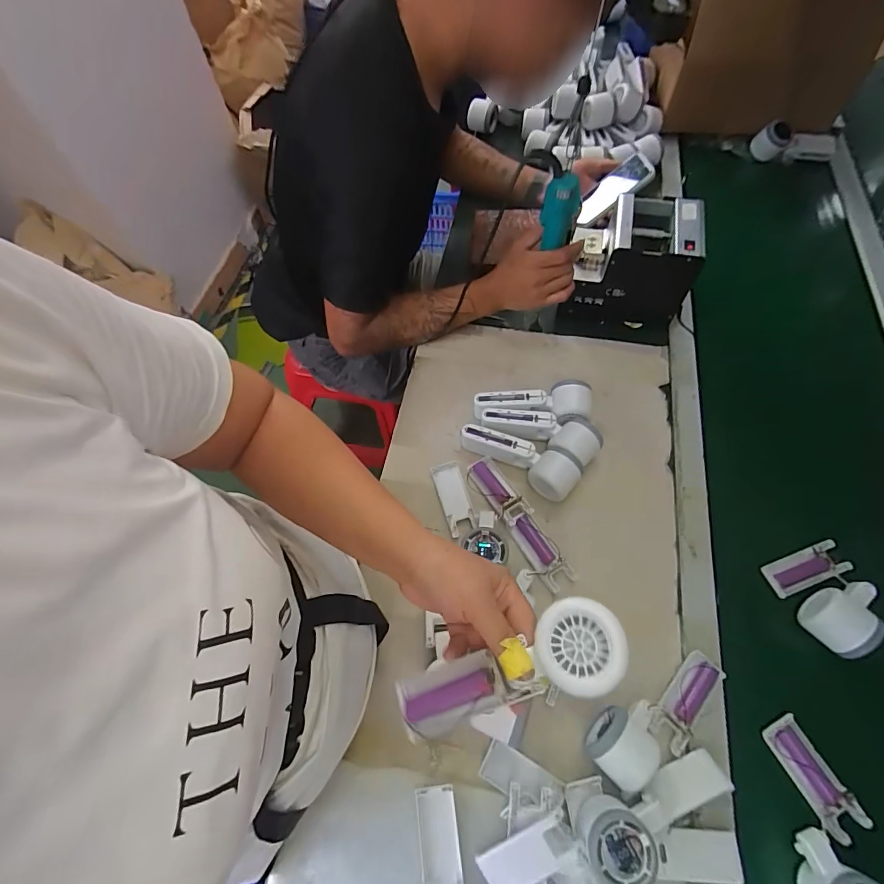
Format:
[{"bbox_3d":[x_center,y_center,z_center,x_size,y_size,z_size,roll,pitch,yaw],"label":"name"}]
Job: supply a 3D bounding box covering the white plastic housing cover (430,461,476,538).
[{"bbox_3d":[0.017,0.076,0.603,0.038,0.016,0.104,-16,63,-5],"label":"white plastic housing cover"}]

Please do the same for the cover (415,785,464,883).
[{"bbox_3d":[-0.002,0.400,0.429,0.039,0.009,0.101,-8,62,-1],"label":"cover"}]

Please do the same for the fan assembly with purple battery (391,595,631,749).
[{"bbox_3d":[0.043,0.158,0.304,0.167,0.025,0.053,-31,60,23],"label":"fan assembly with purple battery"}]

